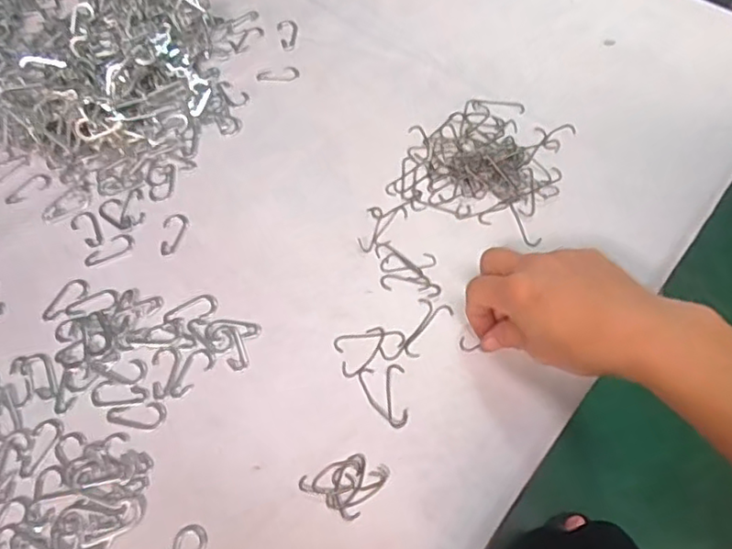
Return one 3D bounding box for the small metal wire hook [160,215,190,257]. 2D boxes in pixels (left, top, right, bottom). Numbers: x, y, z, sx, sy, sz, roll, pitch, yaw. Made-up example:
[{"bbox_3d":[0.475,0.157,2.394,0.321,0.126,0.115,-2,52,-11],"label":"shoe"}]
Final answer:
[{"bbox_3d":[-0.143,-0.031,0.453,0.018,0.004,0.037,1,61,2],"label":"small metal wire hook"}]

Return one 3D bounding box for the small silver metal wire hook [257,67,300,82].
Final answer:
[{"bbox_3d":[-0.077,-0.175,0.532,0.037,0.004,0.014,-7,61,-3],"label":"small silver metal wire hook"}]

